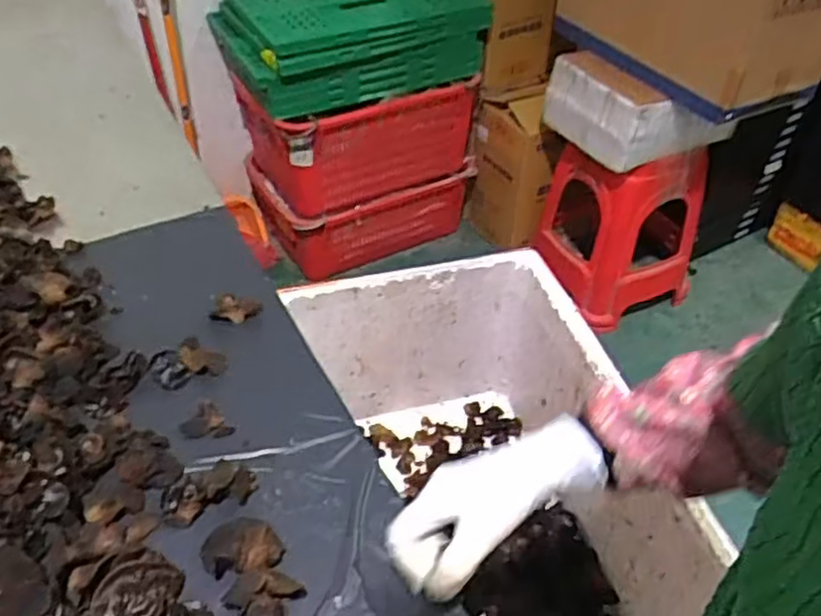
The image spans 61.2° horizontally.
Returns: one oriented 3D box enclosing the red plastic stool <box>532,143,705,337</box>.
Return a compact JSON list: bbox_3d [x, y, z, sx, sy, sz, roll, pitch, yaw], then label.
[{"bbox_3d":[0.574,-0.246,1.897,0.382,0.474,0.382,-10,44,-12],"label":"red plastic stool"}]

